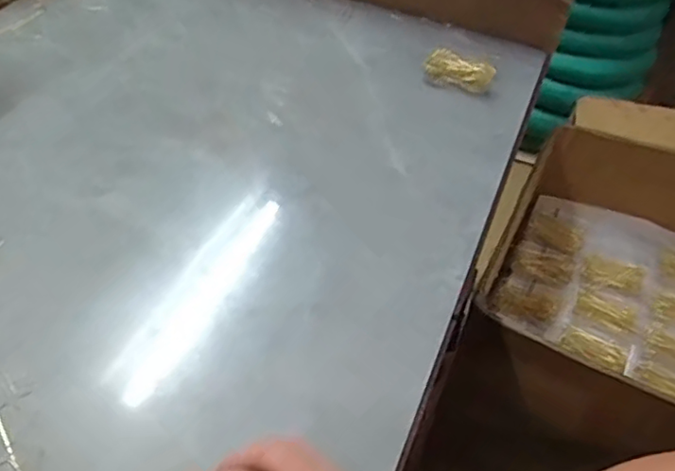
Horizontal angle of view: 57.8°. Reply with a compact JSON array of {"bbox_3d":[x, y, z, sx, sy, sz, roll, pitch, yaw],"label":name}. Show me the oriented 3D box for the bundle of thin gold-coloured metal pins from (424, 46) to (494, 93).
[{"bbox_3d":[0.132,-0.180,0.662,0.074,0.016,0.042,20,48,12],"label":"bundle of thin gold-coloured metal pins"}]

